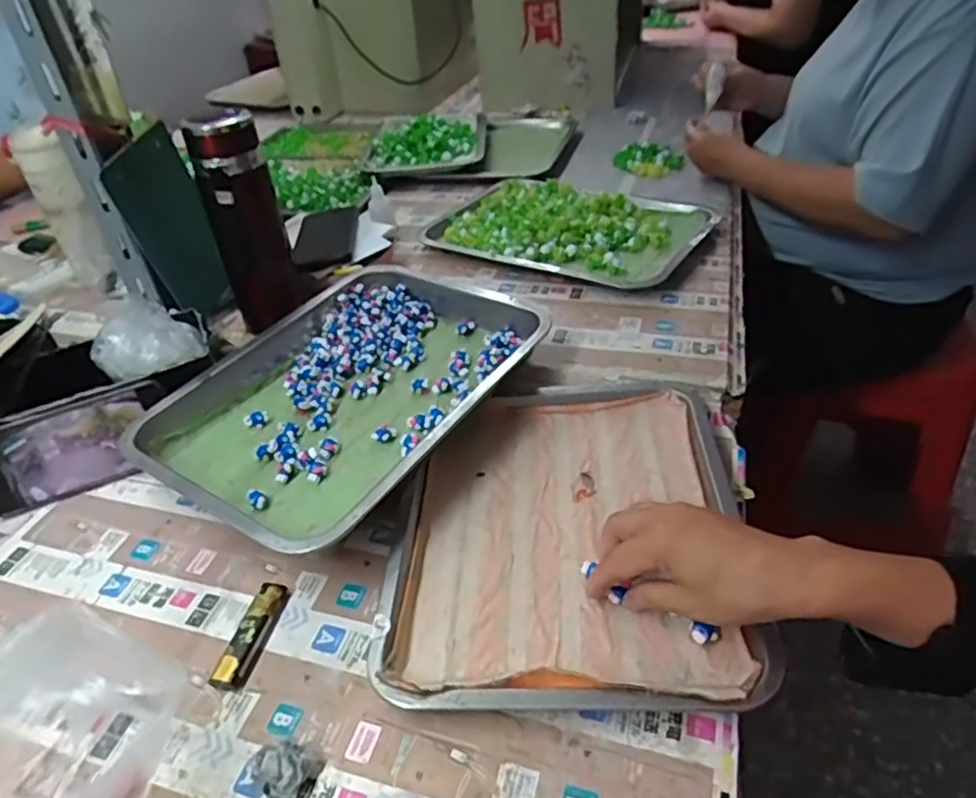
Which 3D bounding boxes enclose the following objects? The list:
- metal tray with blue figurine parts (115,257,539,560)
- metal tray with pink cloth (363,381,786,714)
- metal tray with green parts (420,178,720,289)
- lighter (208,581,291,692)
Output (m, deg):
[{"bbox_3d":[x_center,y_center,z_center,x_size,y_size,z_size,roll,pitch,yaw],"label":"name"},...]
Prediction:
[{"bbox_3d":[-0.140,-0.011,0.630,0.280,0.057,0.337,22,46,29],"label":"metal tray with blue figurine parts"},{"bbox_3d":[0.058,0.094,0.518,0.254,0.026,0.303,0,39,6],"label":"metal tray with pink cloth"},{"bbox_3d":[0.087,-0.225,0.844,0.346,0.032,0.201,22,46,29],"label":"metal tray with green parts"},{"bbox_3d":[-0.167,0.167,0.468,0.022,0.012,0.081,6,40,13],"label":"lighter"}]

